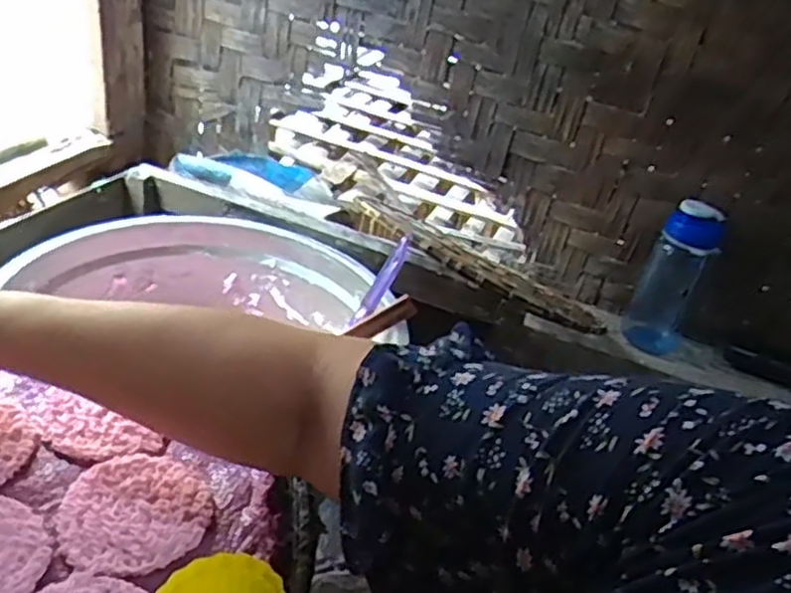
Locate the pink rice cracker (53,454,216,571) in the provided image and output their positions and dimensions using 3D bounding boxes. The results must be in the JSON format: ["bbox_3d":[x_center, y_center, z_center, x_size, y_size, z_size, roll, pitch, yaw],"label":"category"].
[{"bbox_3d":[-0.146,0.119,0.417,0.081,0.006,0.075,1,31,-11],"label":"pink rice cracker"}]

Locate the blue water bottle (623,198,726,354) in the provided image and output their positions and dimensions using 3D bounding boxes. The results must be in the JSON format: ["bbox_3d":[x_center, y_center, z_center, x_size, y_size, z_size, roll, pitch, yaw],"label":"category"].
[{"bbox_3d":[0.348,-0.024,0.935,0.072,0.207,0.069,17,32,14],"label":"blue water bottle"}]

